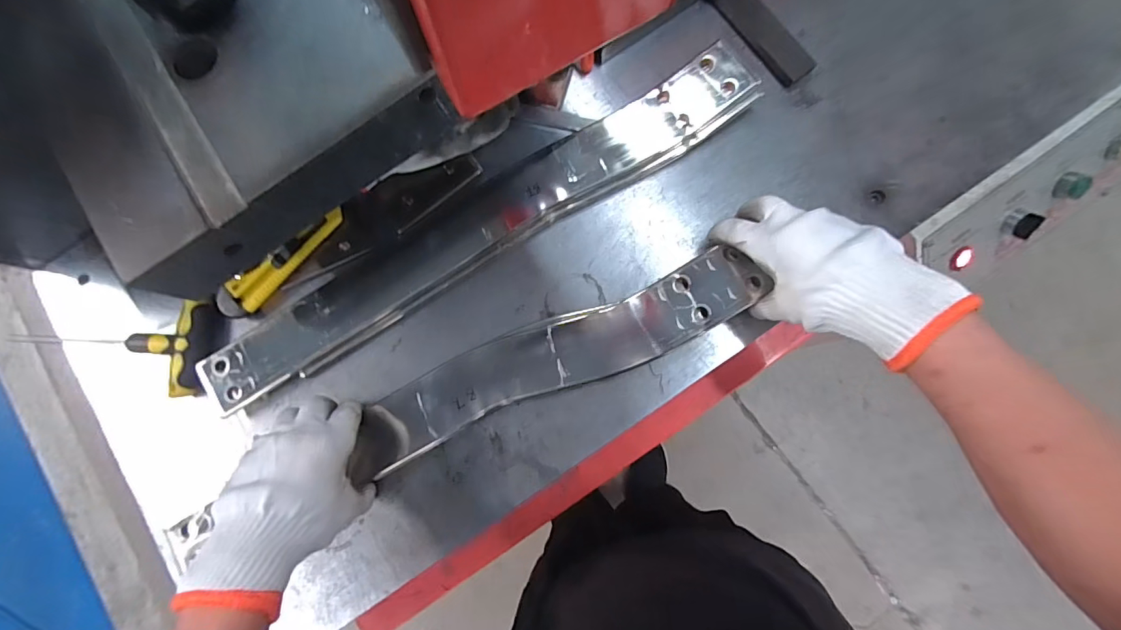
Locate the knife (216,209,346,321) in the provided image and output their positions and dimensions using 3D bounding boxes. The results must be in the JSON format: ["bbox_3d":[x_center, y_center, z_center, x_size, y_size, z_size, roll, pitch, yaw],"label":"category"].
[{"bbox_3d":[-0.268,-0.052,0.451,0.142,0.017,0.034,-42,80,-2],"label":"knife"}]

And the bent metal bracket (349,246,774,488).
[{"bbox_3d":[-0.017,0.045,0.422,0.398,0.036,0.070,-24,83,7],"label":"bent metal bracket"}]

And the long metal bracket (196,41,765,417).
[{"bbox_3d":[-0.079,-0.083,0.438,0.557,0.027,0.070,-31,80,0],"label":"long metal bracket"}]

